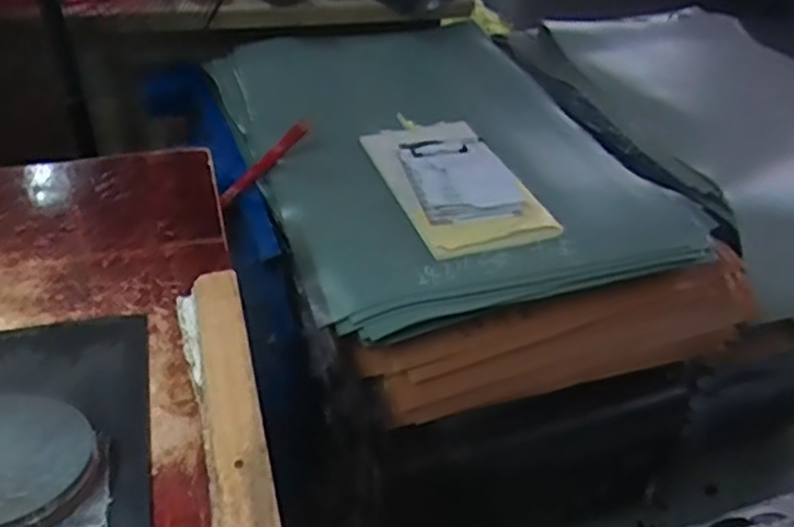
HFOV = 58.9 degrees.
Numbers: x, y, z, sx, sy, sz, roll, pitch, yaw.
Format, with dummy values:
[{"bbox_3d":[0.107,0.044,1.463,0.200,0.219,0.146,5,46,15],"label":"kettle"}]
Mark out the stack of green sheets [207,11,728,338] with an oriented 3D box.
[{"bbox_3d":[0.077,-0.262,1.318,0.708,0.131,0.967,-12,43,-19],"label":"stack of green sheets"}]

